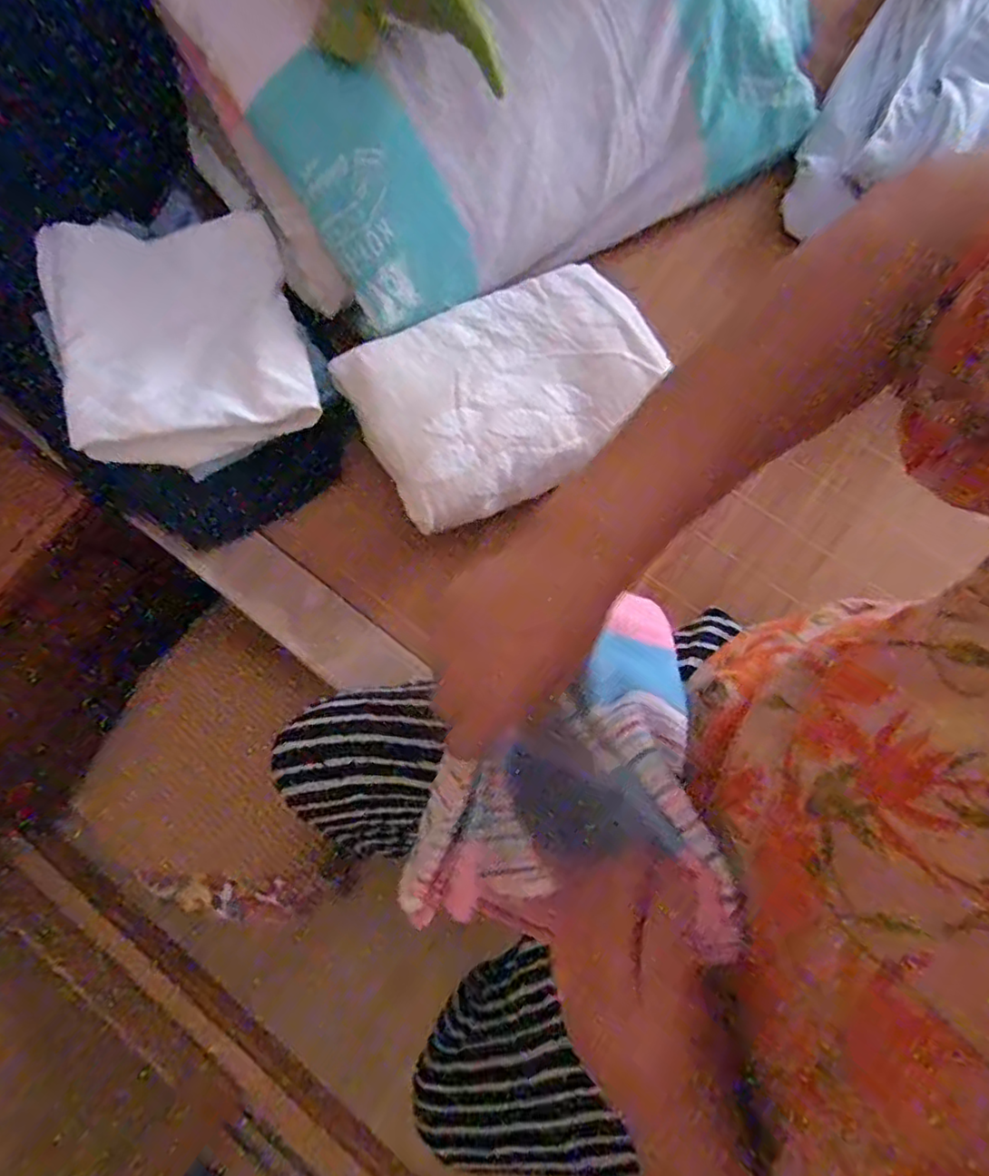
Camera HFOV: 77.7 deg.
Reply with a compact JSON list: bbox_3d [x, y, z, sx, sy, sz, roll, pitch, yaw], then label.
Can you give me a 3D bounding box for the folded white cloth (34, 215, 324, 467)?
[{"bbox_3d":[-0.288,-0.235,0.563,0.209,0.047,0.257,-17,77,-2],"label":"folded white cloth"}]

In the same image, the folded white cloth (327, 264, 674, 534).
[{"bbox_3d":[0.012,-0.185,0.546,0.261,0.034,0.192,-29,78,-5],"label":"folded white cloth"}]

